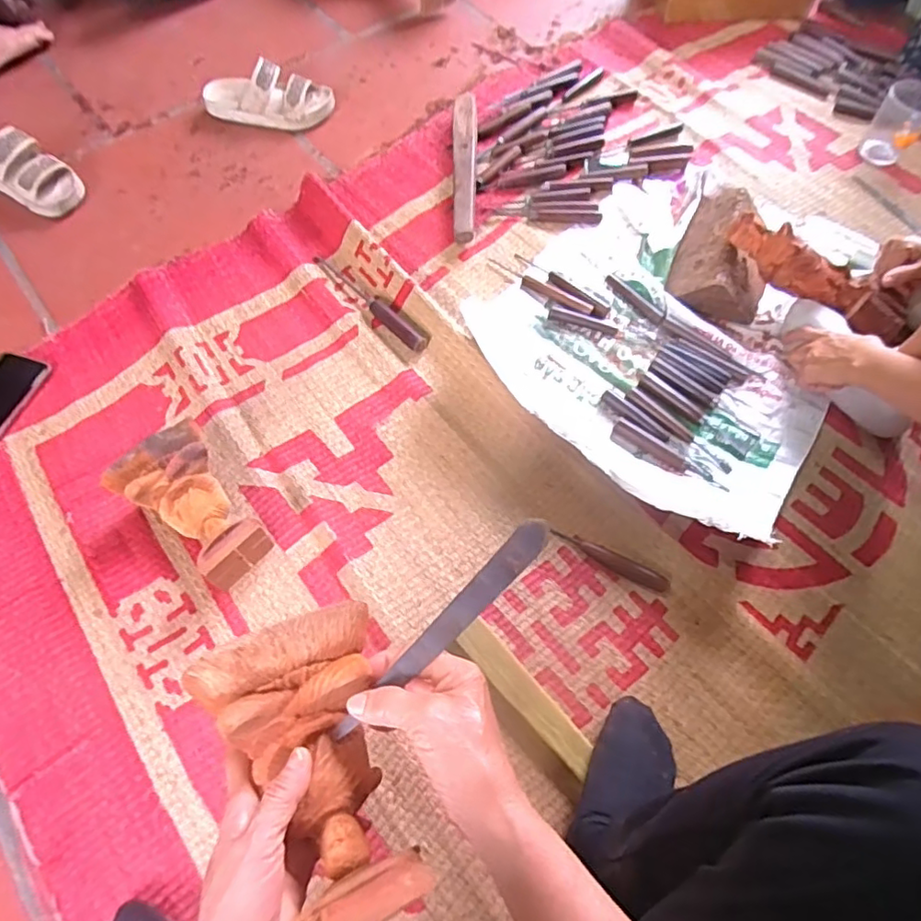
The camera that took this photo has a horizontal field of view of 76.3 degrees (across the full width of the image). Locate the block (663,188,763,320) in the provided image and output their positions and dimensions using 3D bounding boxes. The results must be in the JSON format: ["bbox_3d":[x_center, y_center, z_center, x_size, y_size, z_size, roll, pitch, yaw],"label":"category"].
[{"bbox_3d":[0.405,-0.317,0.879,0.138,0.064,0.220,22,66,8],"label":"block"}]

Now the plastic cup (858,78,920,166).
[{"bbox_3d":[0.735,-0.564,0.983,0.078,0.102,0.096,37,69,15],"label":"plastic cup"}]

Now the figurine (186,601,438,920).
[{"bbox_3d":[-0.088,0.190,0.367,0.103,0.071,0.170,-22,68,-11],"label":"figurine"}]

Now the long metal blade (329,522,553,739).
[{"bbox_3d":[-0.012,0.113,0.390,0.192,0.008,0.021,-46,73,1],"label":"long metal blade"}]

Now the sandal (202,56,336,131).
[{"bbox_3d":[-0.336,-0.632,1.017,0.217,0.069,0.079,-1,65,-2],"label":"sandal"}]

